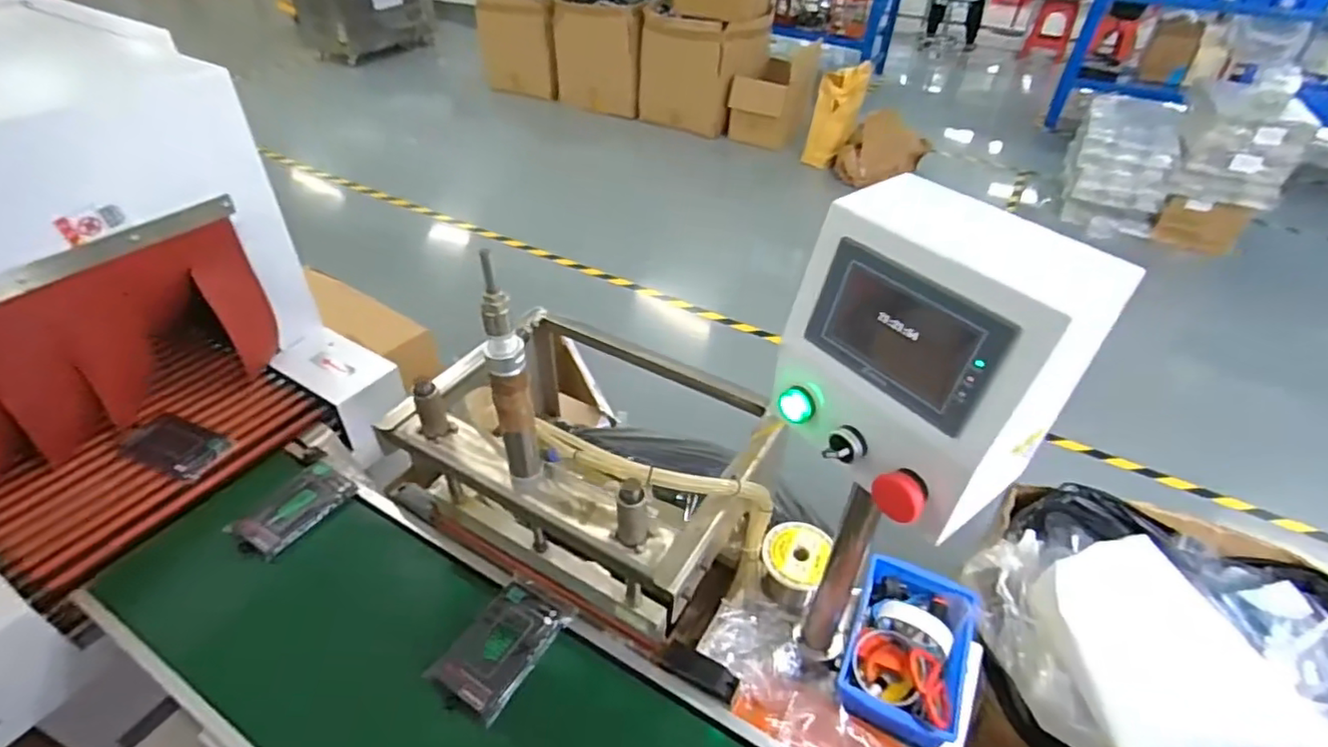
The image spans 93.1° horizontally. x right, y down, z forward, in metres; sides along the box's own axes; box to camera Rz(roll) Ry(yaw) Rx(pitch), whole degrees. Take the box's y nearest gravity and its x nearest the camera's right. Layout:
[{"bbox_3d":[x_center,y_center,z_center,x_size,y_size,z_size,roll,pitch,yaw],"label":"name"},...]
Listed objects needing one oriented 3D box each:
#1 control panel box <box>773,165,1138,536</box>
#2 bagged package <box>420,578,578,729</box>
[{"bbox_3d":[0.193,-0.016,0.482,0.141,0.182,0.190,-27,49,-29],"label":"control panel box"},{"bbox_3d":[-0.187,0.311,0.733,0.097,0.027,0.146,25,46,24],"label":"bagged package"}]

